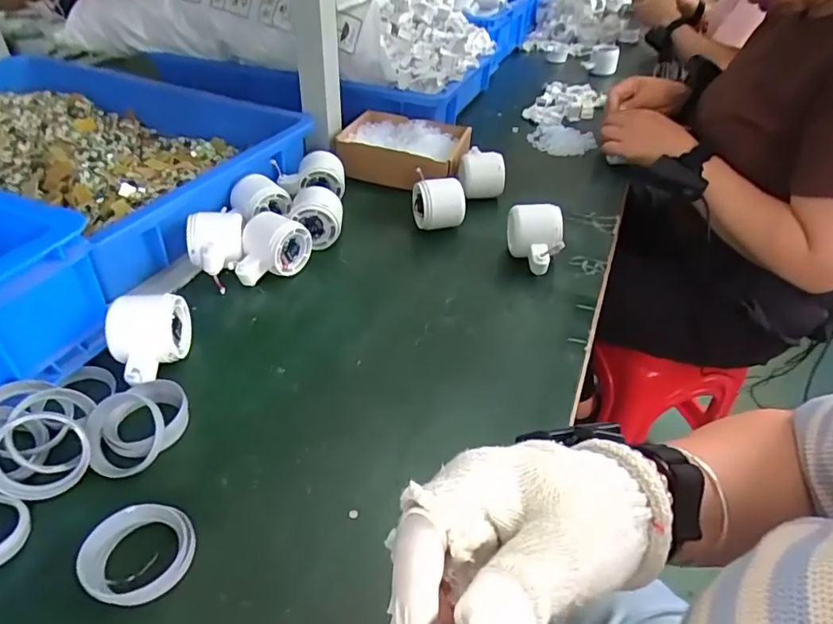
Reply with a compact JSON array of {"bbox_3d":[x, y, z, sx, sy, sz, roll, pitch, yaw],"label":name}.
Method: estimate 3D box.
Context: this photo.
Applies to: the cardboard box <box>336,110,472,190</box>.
[{"bbox_3d":[-0.018,-0.239,0.776,0.175,0.052,0.148,15,41,11],"label":"cardboard box"}]

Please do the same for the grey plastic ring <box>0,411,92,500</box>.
[{"bbox_3d":[-0.262,0.100,0.362,0.058,0.016,0.059,2,85,-24],"label":"grey plastic ring"}]

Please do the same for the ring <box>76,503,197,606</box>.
[{"bbox_3d":[-0.172,0.150,0.325,0.056,0.020,0.062,30,46,26],"label":"ring"}]

